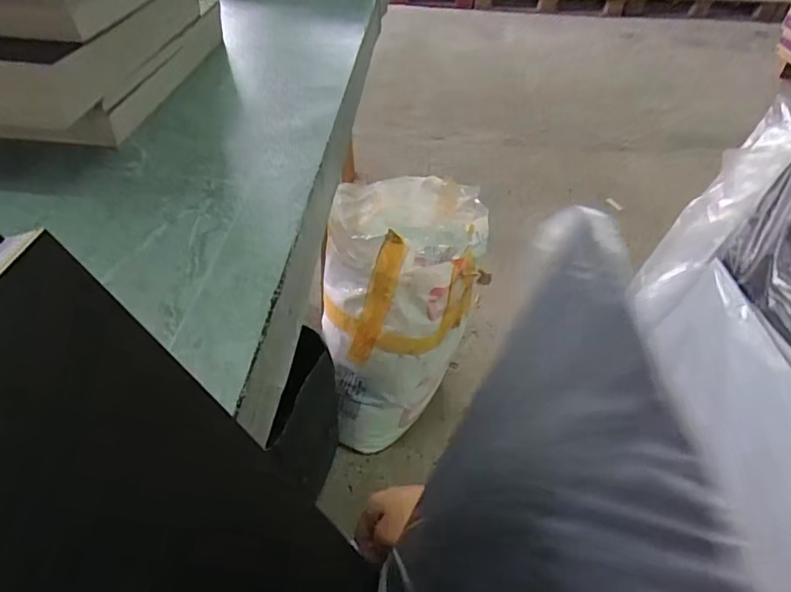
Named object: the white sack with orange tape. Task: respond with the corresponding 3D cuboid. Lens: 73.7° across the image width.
[{"bbox_3d":[0.016,0.028,1.182,0.331,0.462,0.340,-4,42,-8],"label":"white sack with orange tape"}]

